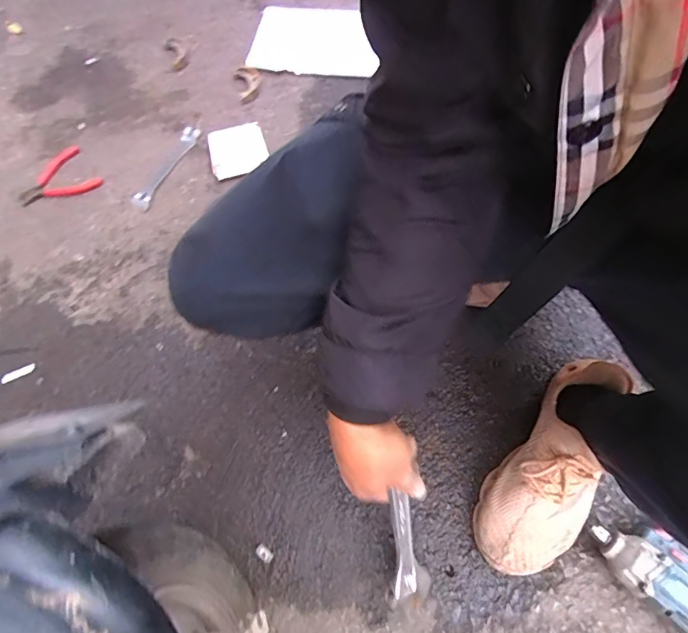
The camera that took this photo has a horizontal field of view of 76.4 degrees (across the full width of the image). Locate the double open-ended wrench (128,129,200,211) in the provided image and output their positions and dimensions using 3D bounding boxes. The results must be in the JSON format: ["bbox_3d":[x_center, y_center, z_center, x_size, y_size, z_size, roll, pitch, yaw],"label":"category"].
[{"bbox_3d":[-0.335,-0.284,0.826,0.035,0.011,0.200,23,70,12],"label":"double open-ended wrench"}]

